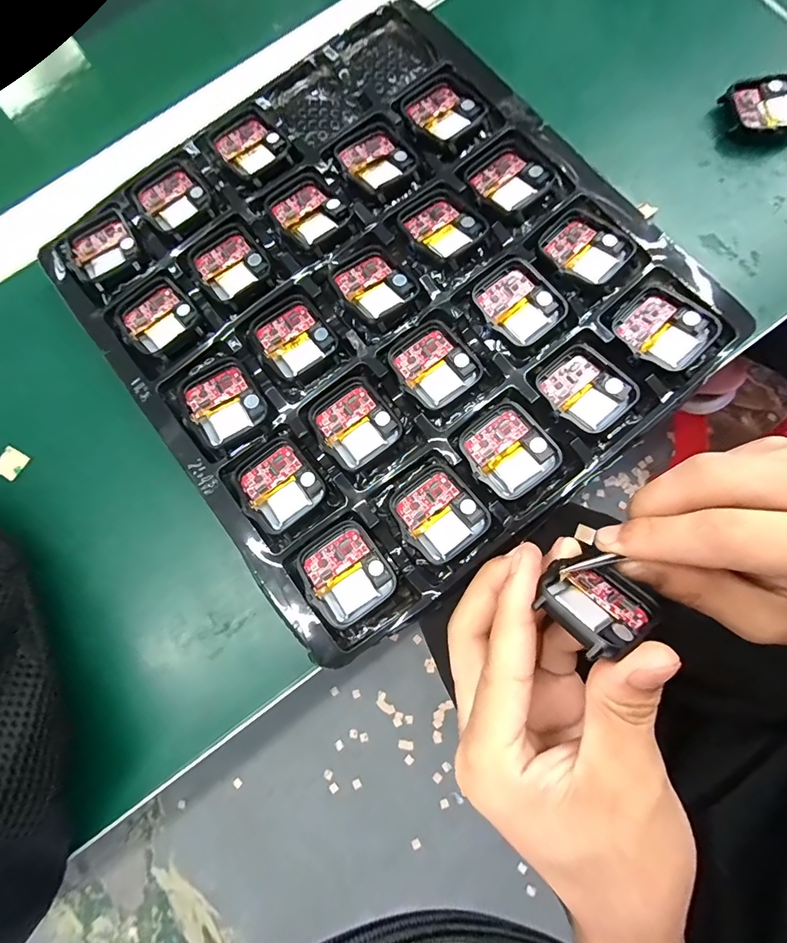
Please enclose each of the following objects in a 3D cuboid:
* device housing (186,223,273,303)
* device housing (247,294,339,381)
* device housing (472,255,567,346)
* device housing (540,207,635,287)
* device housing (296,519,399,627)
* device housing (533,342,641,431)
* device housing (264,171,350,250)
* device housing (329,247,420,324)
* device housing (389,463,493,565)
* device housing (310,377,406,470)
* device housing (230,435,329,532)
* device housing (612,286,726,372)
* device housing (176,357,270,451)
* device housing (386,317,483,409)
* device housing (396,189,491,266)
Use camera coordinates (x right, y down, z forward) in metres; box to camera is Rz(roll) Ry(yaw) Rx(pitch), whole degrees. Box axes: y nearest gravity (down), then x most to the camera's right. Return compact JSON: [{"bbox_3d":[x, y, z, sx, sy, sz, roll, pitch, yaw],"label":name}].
[{"bbox_3d":[-0.090,-0.114,0.233,0.036,0.005,0.040,-37,80,-4],"label":"device housing"},{"bbox_3d":[-0.053,-0.071,0.224,0.036,0.005,0.041,-38,80,-4],"label":"device housing"},{"bbox_3d":[0.064,-0.087,0.219,0.034,0.006,0.042,-42,80,-5],"label":"device housing"},{"bbox_3d":[0.098,-0.117,0.223,0.038,0.007,0.041,-42,80,-5],"label":"device housing"},{"bbox_3d":[-0.023,0.047,0.201,0.037,0.006,0.041,-36,80,-4],"label":"device housing"},{"bbox_3d":[0.095,-0.041,0.213,0.036,0.009,0.041,-39,80,-5],"label":"device housing"},{"bbox_3d":[-0.047,-0.143,0.234,0.036,0.006,0.043,-40,80,-5],"label":"device housing"},{"bbox_3d":[-0.011,-0.099,0.225,0.036,0.007,0.041,-36,80,-4],"label":"device housing"},{"bbox_3d":[0.022,0.020,0.205,0.037,0.006,0.041,-39,80,-5],"label":"device housing"},{"bbox_3d":[-0.020,-0.024,0.217,0.037,0.009,0.041,-37,80,-4],"label":"device housing"},{"bbox_3d":[-0.058,0.006,0.212,0.037,0.009,0.042,-38,80,-5],"label":"device housing"},{"bbox_3d":[0.135,-0.072,0.214,0.036,0.010,0.043,-41,80,-5],"label":"device housing"},{"bbox_3d":[-0.086,-0.035,0.219,0.036,0.008,0.042,-33,79,-4],"label":"device housing"},{"bbox_3d":[0.020,-0.055,0.221,0.037,0.010,0.041,-34,80,-4],"label":"device housing"},{"bbox_3d":[0.024,-0.131,0.228,0.039,0.006,0.040,-39,80,-5],"label":"device housing"}]

